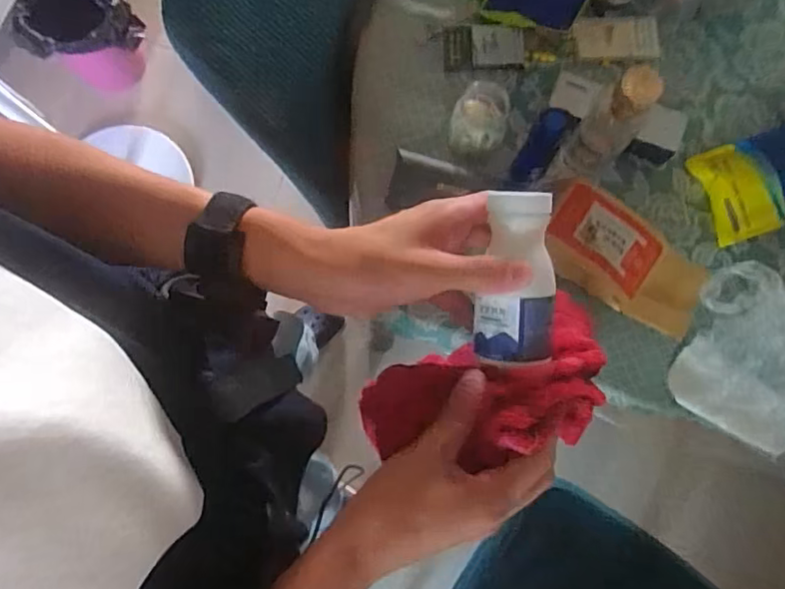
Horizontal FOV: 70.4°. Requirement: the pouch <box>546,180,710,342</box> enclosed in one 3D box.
[{"bbox_3d":[0.256,-0.043,0.619,0.192,0.050,0.099,34,81,7],"label":"pouch"}]

